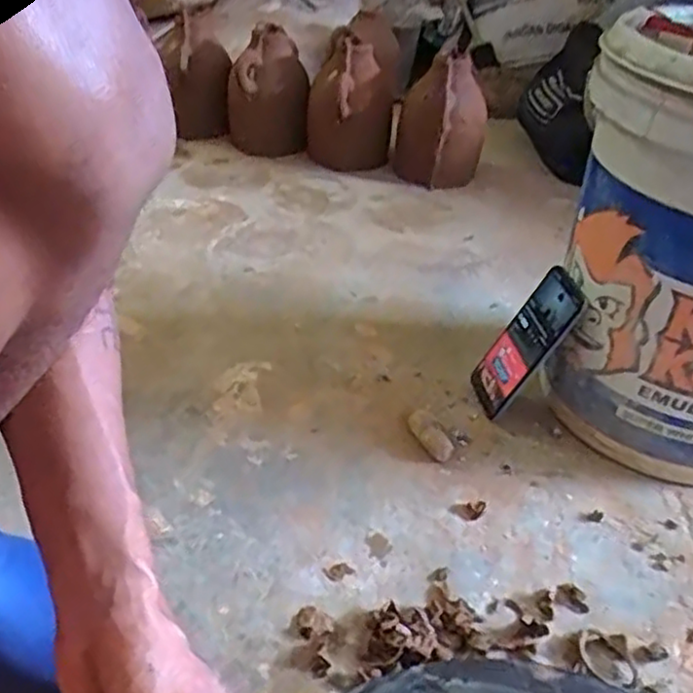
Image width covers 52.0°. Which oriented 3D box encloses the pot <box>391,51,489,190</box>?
[{"bbox_3d":[0.162,-0.382,1.219,0.148,0.197,0.133,8,36,4],"label":"pot"}]

